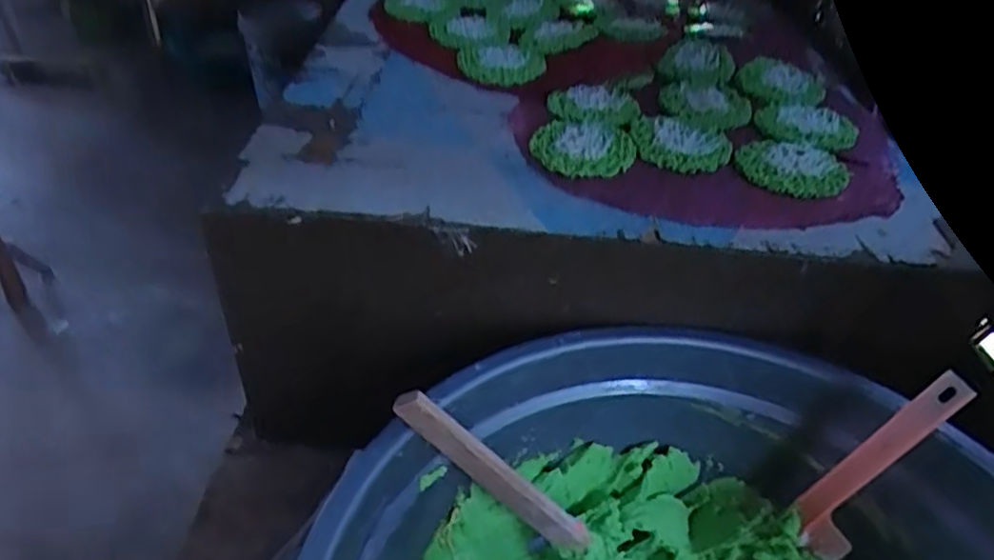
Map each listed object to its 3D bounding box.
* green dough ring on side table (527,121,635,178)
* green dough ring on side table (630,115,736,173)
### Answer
[{"bbox_3d":[0.066,-0.100,0.513,0.078,0.013,0.070,-7,40,-14],"label":"green dough ring on side table"},{"bbox_3d":[0.144,-0.108,0.528,0.075,0.012,0.072,10,39,6],"label":"green dough ring on side table"}]

